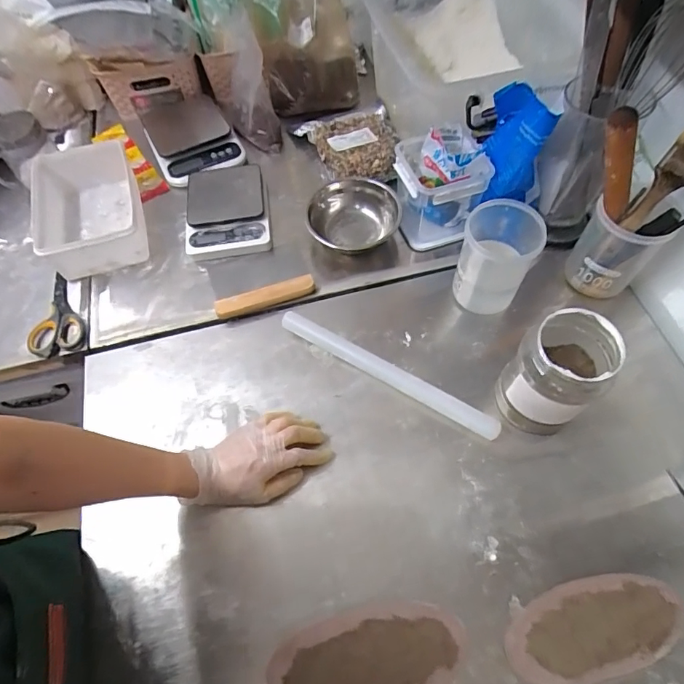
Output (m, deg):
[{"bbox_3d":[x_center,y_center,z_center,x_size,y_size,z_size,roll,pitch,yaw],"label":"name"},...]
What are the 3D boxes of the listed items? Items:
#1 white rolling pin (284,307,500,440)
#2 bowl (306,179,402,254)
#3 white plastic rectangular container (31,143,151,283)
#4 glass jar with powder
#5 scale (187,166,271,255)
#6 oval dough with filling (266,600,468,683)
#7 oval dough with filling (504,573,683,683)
[{"bbox_3d":[0.058,0.039,0.614,0.322,0.025,0.024,27,66,18],"label":"white rolling pin"},{"bbox_3d":[0.019,-0.197,0.726,0.140,0.062,0.128,-2,61,3],"label":"bowl"},{"bbox_3d":[-0.413,-0.216,0.752,0.156,0.081,0.232,-20,62,-8],"label":"white plastic rectangular container"},{"bbox_3d":[0.249,0.038,0.529,0.095,0.157,0.086,-42,66,-18],"label":"glass jar with powder"},{"bbox_3d":[-0.192,-0.223,0.765,0.131,0.034,0.175,-8,61,-2],"label":"scale"},{"bbox_3d":[0.027,0.327,0.470,0.199,0.004,0.091,-7,61,0],"label":"oval dough with filling"},{"bbox_3d":[0.262,0.297,0.474,0.183,0.006,0.082,-13,61,-3],"label":"oval dough with filling"}]

